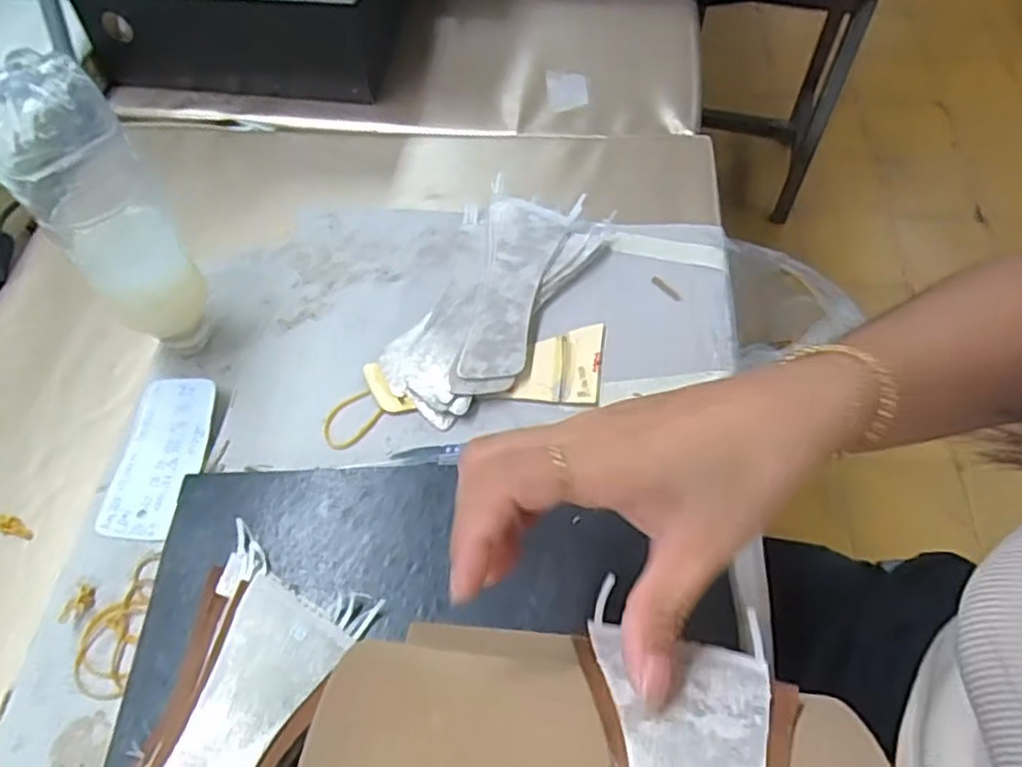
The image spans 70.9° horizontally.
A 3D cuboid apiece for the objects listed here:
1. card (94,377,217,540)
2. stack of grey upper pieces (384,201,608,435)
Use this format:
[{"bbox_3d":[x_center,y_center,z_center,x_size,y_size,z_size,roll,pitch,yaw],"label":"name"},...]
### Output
[{"bbox_3d":[-0.217,0.043,0.442,0.048,0.014,0.101,6,57,5],"label":"card"},{"bbox_3d":[-0.014,-0.055,0.491,0.085,0.024,0.178,26,61,17],"label":"stack of grey upper pieces"}]

